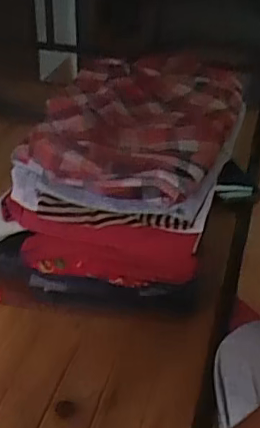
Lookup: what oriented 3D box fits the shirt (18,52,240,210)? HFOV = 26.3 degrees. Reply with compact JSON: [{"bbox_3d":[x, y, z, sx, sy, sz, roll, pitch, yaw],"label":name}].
[{"bbox_3d":[0.019,-0.132,0.688,0.204,0.051,0.338,11,35,16],"label":"shirt"}]

